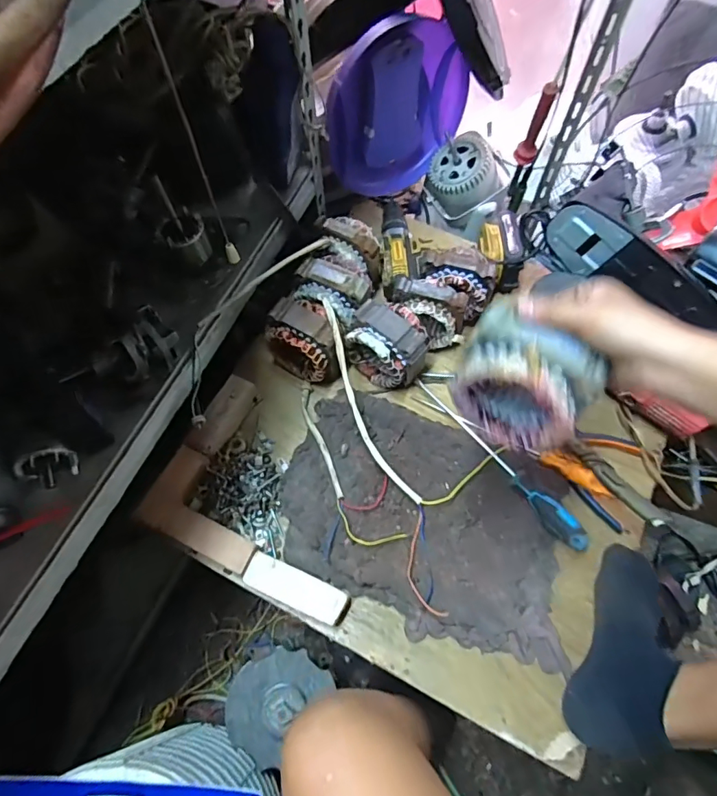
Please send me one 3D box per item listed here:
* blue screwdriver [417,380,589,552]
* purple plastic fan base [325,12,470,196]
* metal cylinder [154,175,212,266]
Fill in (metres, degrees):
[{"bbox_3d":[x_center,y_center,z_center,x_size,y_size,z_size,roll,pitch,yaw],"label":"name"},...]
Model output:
[{"bbox_3d":[0.180,0.078,0.622,0.032,0.028,0.302,-37,69,-14],"label":"blue screwdriver"},{"bbox_3d":[0.061,-0.471,0.792,0.260,0.248,0.054,-31,67,-11],"label":"purple plastic fan base"},{"bbox_3d":[-0.234,-0.227,0.616,0.058,0.130,0.044,-35,68,-13],"label":"metal cylinder"}]

